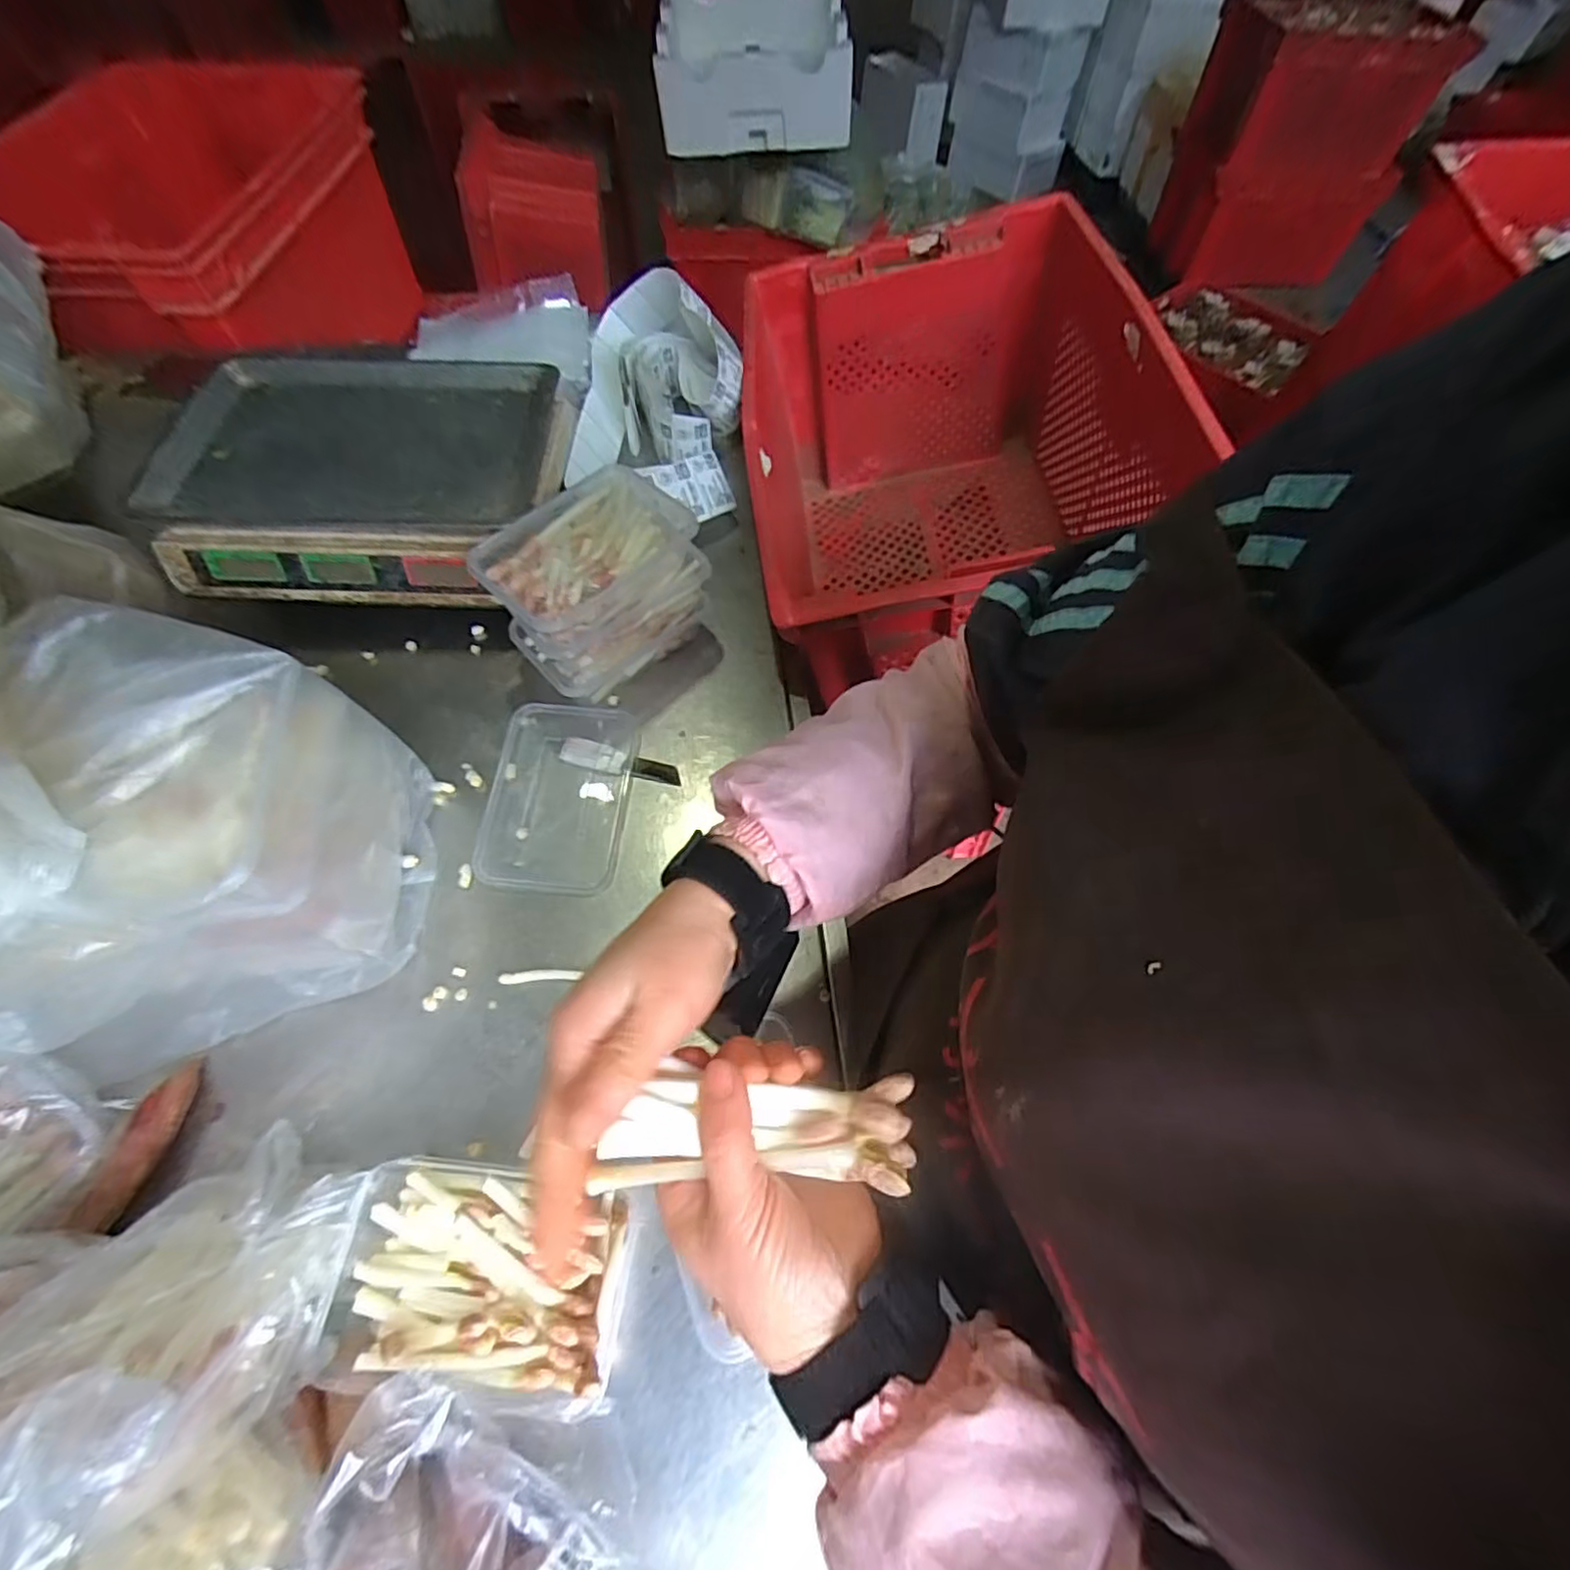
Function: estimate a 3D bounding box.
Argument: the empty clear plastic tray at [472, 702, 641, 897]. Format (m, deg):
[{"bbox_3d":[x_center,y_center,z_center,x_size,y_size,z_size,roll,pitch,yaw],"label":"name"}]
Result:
[{"bbox_3d":[-0.196,0.007,0.571,0.115,0.023,0.167,5,60,0],"label":"empty clear plastic tray"}]

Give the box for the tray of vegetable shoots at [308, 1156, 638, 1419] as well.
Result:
[{"bbox_3d":[-0.176,0.285,0.394,0.163,0.038,0.105,6,60,1],"label":"tray of vegetable shoots"}]

